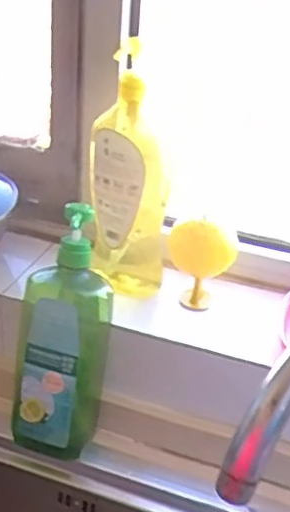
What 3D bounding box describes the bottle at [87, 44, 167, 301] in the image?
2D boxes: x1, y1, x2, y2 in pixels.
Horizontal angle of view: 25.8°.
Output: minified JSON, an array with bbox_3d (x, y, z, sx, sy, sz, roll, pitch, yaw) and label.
[{"bbox_3d":[-0.020,-0.081,0.737,0.095,0.260,0.073,9,30,8],"label":"bottle"}]

